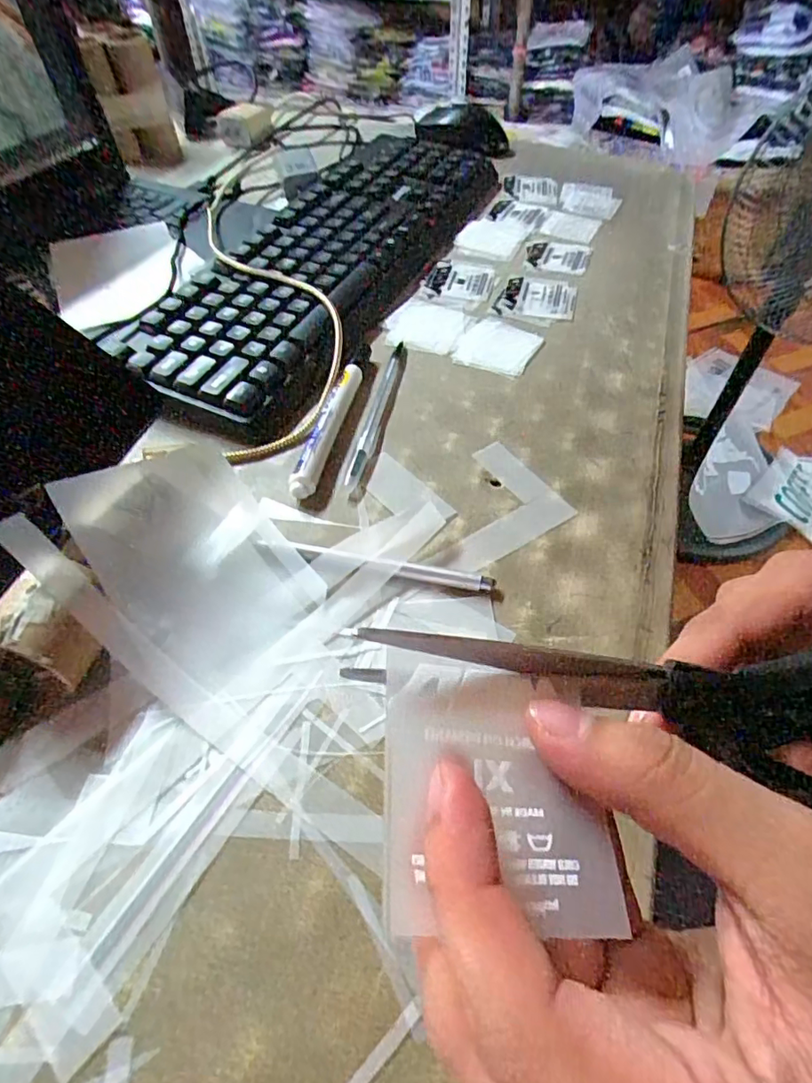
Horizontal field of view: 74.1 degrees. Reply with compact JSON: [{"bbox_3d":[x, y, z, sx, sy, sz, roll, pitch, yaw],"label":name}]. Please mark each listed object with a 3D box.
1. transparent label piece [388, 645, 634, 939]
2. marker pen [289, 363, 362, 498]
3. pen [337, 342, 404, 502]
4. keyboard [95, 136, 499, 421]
[{"bbox_3d":[0.020,0.052,0.118,0.048,0.004,0.054,7,55,-10],"label":"transparent label piece"},{"bbox_3d":[-0.049,-0.072,0.333,0.015,0.013,0.113,10,53,8],"label":"marker pen"},{"bbox_3d":[-0.018,-0.085,0.349,0.011,0.010,0.149,8,53,7],"label":"pen"},{"bbox_3d":[-0.053,-0.247,0.449,0.142,0.028,0.418,20,55,16],"label":"keyboard"}]

